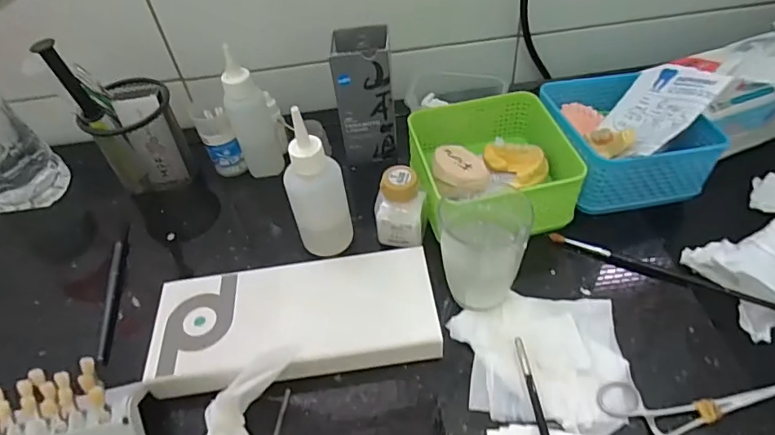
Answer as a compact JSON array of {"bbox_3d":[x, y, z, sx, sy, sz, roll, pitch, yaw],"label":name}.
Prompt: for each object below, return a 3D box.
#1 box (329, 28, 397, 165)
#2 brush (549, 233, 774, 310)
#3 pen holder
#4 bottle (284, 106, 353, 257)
[{"bbox_3d":[-0.022,-0.125,0.528,0.060,0.122,0.066,-7,49,-1],"label":"box"},{"bbox_3d":[0.226,0.043,0.420,0.180,0.009,0.013,17,53,18],"label":"brush"},{"bbox_3d":[-0.261,-0.090,0.535,0.084,0.101,0.077,-26,52,-17],"label":"pen holder"},{"bbox_3d":[-0.061,-0.021,0.419,0.044,0.127,0.038,17,53,18],"label":"bottle"}]

